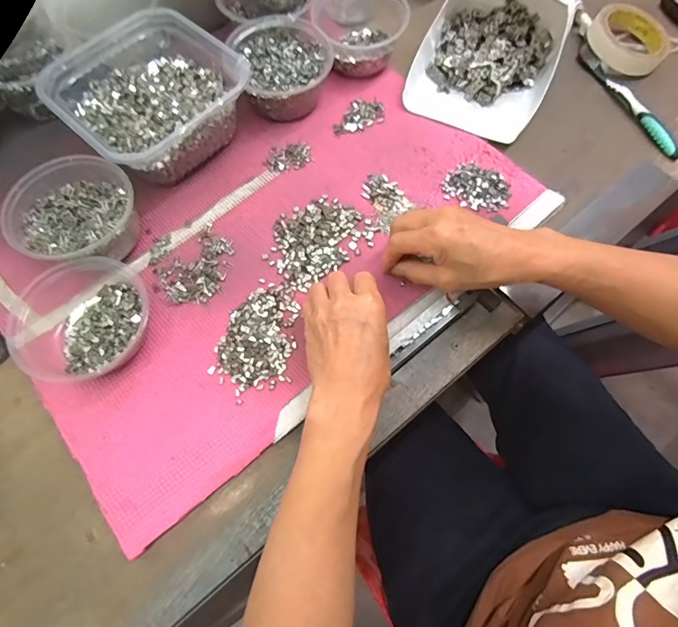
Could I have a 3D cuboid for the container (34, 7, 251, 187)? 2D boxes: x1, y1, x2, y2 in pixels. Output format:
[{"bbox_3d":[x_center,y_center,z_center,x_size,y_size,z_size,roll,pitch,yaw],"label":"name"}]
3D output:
[{"bbox_3d":[-0.218,-0.242,0.462,0.201,0.072,0.173,39,74,13],"label":"container"}]

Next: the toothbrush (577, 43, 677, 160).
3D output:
[{"bbox_3d":[0.350,-0.262,0.507,0.018,0.017,0.188,-22,68,-8],"label":"toothbrush"}]

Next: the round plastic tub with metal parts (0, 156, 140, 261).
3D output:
[{"bbox_3d":[-0.253,-0.093,0.414,0.114,0.059,0.106,0,67,1],"label":"round plastic tub with metal parts"}]

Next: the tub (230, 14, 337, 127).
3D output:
[{"bbox_3d":[-0.062,-0.282,0.487,0.101,0.057,0.108,0,67,1],"label":"tub"}]

